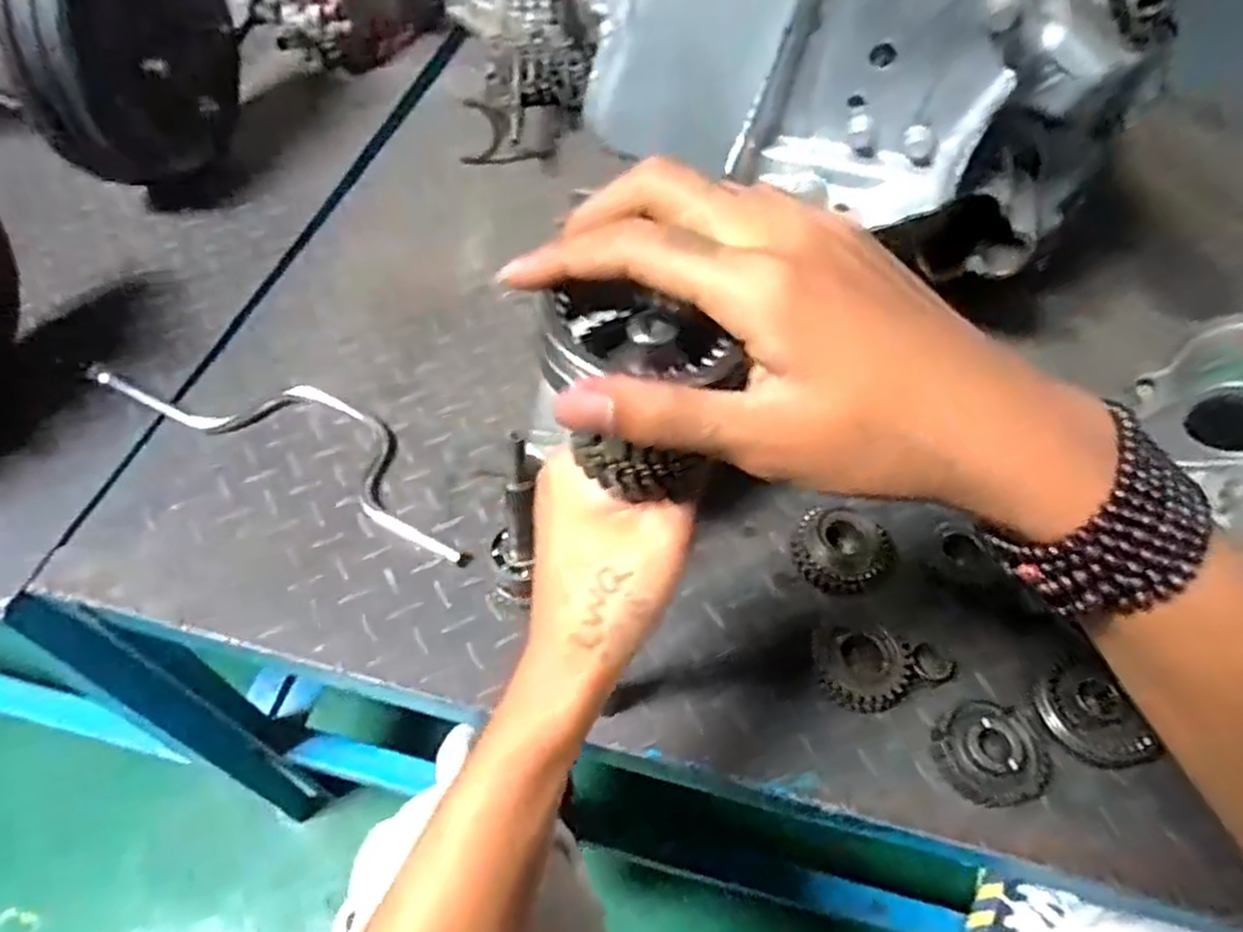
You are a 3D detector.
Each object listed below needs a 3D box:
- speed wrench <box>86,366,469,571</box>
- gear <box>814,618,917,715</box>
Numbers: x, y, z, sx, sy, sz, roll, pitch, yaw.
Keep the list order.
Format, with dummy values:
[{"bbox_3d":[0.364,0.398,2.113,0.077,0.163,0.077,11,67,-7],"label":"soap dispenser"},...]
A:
[{"bbox_3d":[-0.272,-0.032,0.634,0.377,0.016,0.084,23,56,14],"label":"speed wrench"},{"bbox_3d":[0.172,0.139,0.530,0.070,0.016,0.062,-3,54,-5],"label":"gear"}]

